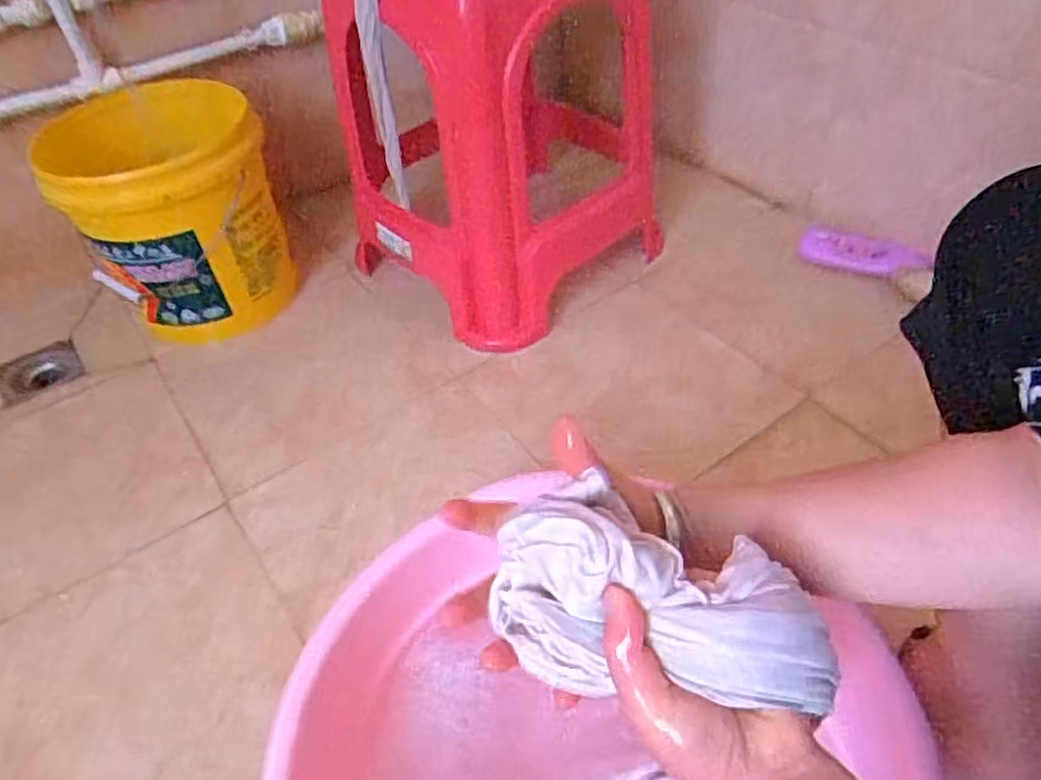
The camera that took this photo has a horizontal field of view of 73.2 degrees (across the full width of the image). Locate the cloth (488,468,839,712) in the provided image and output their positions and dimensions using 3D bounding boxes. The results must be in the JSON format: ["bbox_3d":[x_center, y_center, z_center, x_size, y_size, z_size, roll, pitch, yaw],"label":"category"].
[{"bbox_3d":[0.064,0.094,0.320,0.151,0.065,0.080,11,46,17],"label":"cloth"}]

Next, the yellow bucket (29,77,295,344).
[{"bbox_3d":[-0.435,-0.222,0.936,0.230,0.261,0.245,-13,44,-8],"label":"yellow bucket"}]

